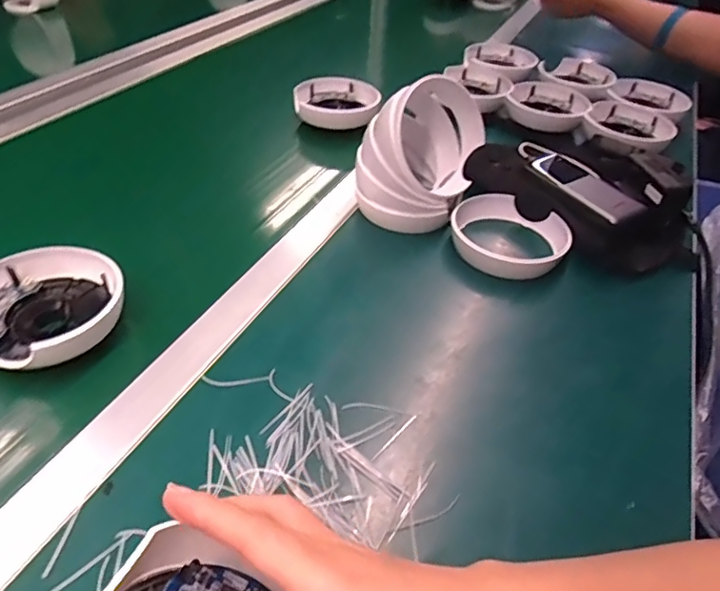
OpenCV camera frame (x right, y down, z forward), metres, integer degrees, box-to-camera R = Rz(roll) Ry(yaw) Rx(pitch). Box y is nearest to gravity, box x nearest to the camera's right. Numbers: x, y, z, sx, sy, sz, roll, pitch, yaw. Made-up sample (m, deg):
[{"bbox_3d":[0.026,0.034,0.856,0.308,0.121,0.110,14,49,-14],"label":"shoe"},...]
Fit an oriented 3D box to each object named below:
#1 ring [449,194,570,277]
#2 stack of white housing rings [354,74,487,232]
[{"bbox_3d":[0.150,-0.061,0.550,0.116,0.032,0.113,3,43,-2],"label":"ring"},{"bbox_3d":[0.061,-0.138,0.566,0.102,0.136,0.117,28,46,23],"label":"stack of white housing rings"}]

